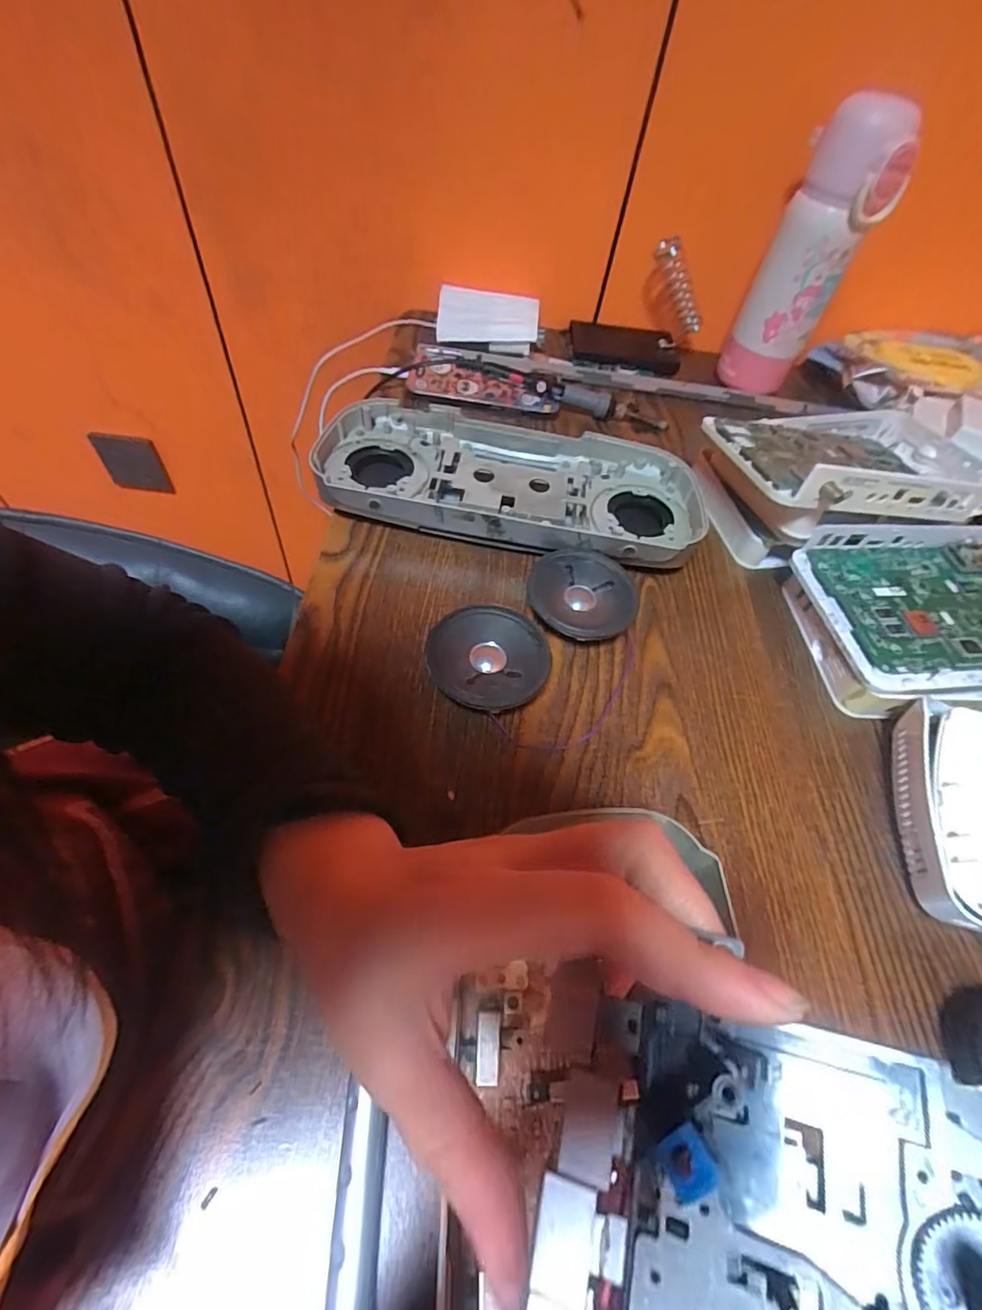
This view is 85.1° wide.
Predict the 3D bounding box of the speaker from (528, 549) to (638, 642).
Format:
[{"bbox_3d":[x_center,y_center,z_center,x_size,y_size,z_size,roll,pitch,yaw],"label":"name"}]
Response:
[{"bbox_3d":[0.060,-0.035,0.357,0.069,0.028,0.067,10,55,-1],"label":"speaker"}]

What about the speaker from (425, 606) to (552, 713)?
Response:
[{"bbox_3d":[-0.001,0.004,0.324,0.070,0.027,0.071,4,56,-5],"label":"speaker"}]

